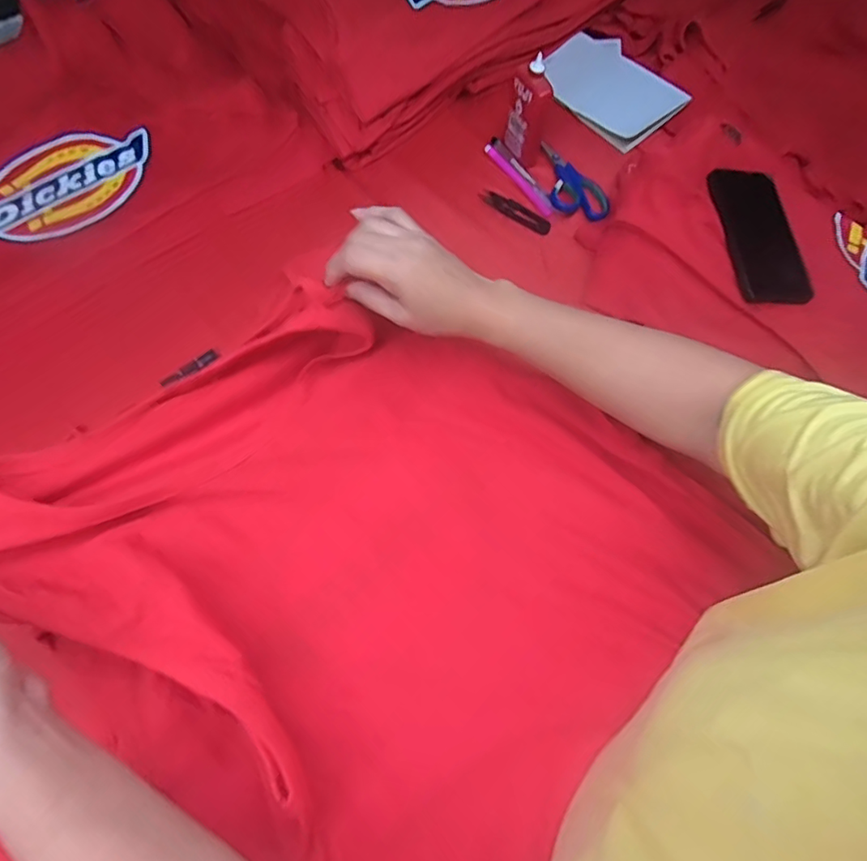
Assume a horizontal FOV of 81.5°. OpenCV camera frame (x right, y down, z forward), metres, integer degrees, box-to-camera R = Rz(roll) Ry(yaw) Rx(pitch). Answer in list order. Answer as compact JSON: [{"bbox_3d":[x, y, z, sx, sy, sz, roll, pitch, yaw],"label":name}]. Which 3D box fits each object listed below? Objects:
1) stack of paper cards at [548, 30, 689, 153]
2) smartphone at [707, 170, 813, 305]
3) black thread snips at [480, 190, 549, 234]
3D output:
[{"bbox_3d":[0.239,-0.475,0.693,0.130,0.024,0.214,-26,67,-12],"label":"stack of paper cards"},{"bbox_3d":[0.346,-0.212,0.541,0.084,0.010,0.168,-1,72,-9],"label":"smartphone"},{"bbox_3d":[0.100,-0.268,0.615,0.097,0.007,0.024,40,71,18],"label":"black thread snips"}]

